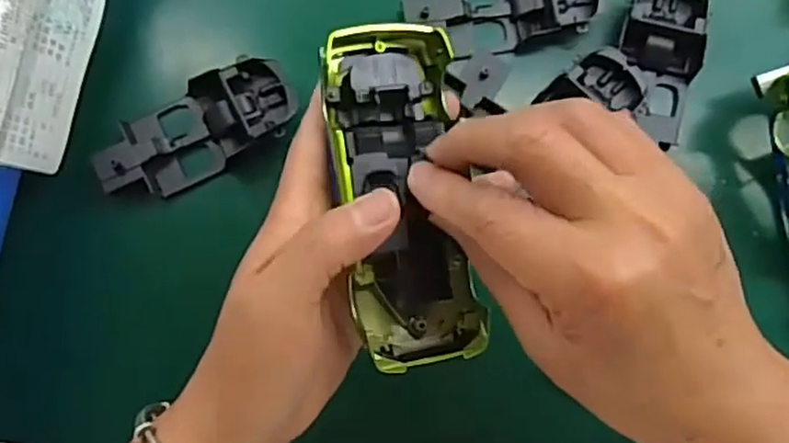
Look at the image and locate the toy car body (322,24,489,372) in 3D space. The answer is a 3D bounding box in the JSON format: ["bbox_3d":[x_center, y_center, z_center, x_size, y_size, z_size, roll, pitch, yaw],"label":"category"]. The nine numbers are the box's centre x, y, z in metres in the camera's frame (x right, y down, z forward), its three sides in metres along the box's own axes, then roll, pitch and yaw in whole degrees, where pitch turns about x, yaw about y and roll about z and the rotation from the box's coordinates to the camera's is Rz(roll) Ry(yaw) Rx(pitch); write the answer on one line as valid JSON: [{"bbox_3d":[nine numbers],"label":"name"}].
[{"bbox_3d":[0.004,-0.012,0.270,0.049,0.032,0.134,-9,91,-3],"label":"toy car body"}]

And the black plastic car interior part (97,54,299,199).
[{"bbox_3d":[-0.098,-0.045,0.337,0.099,0.020,0.042,-30,86,-5],"label":"black plastic car interior part"}]

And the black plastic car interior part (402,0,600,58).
[{"bbox_3d":[0.056,-0.110,0.355,0.097,0.029,0.044,-12,84,-4],"label":"black plastic car interior part"}]

